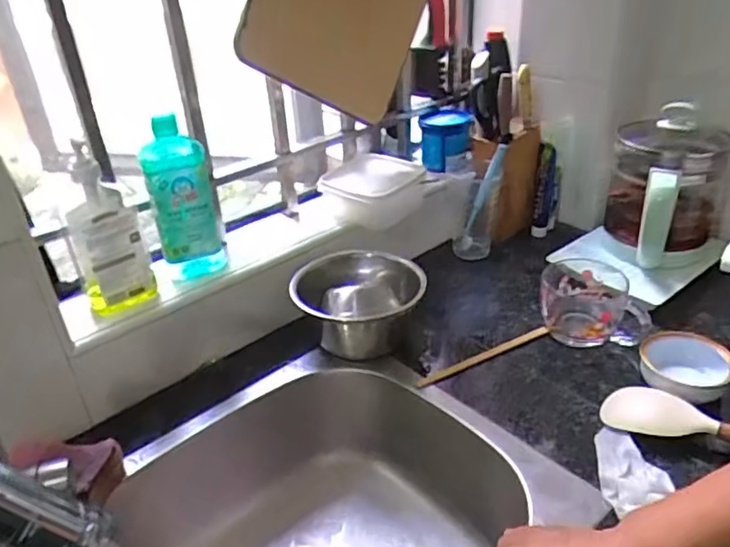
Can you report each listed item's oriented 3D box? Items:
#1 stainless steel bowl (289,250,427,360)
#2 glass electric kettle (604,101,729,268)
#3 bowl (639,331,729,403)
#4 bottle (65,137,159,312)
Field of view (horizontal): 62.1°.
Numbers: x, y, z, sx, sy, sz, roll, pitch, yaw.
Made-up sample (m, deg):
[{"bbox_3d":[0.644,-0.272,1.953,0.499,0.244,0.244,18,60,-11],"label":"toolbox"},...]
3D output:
[{"bbox_3d":[-0.009,0.045,0.814,0.167,0.098,0.160,-9,32,-8],"label":"stainless steel bowl"},{"bbox_3d":[0.437,-0.131,0.877,0.151,0.191,0.160,15,36,27],"label":"glass electric kettle"},{"bbox_3d":[0.380,0.115,0.714,0.094,0.043,0.098,-3,32,2],"label":"bowl"},{"bbox_3d":[-0.299,-0.052,0.694,0.075,0.183,0.063,-20,35,-25],"label":"bottle"}]

